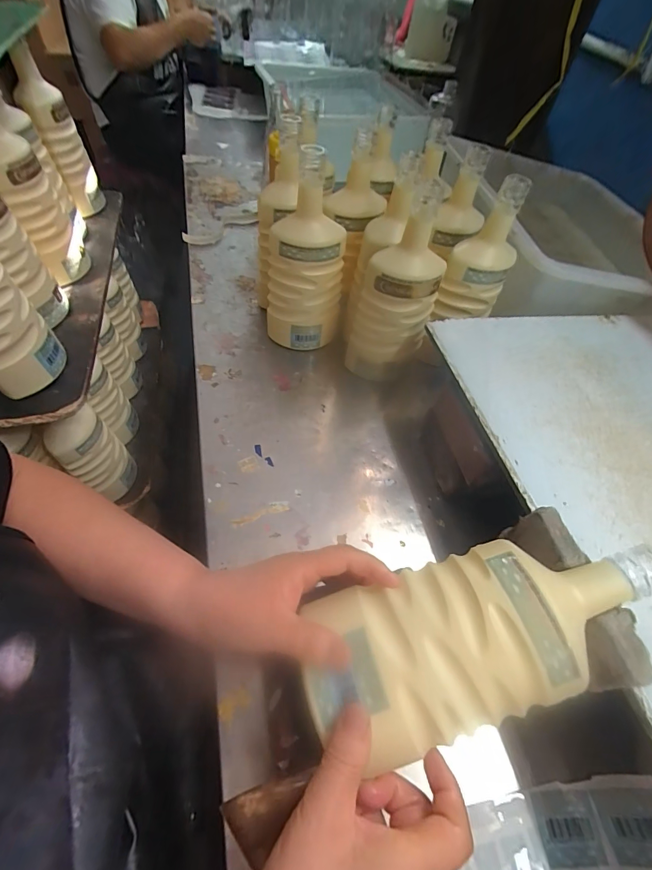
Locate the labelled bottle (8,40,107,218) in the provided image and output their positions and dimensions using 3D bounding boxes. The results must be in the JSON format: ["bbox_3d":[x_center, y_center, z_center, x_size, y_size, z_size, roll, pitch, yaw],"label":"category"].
[{"bbox_3d":[-0.417,-0.460,0.585,0.059,0.205,0.062,-20,59,-17],"label":"labelled bottle"}]

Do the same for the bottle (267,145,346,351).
[{"bbox_3d":[-0.031,-0.234,0.517,0.091,0.241,0.088,31,60,16],"label":"bottle"}]

